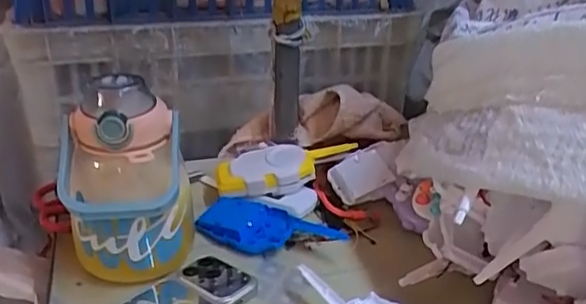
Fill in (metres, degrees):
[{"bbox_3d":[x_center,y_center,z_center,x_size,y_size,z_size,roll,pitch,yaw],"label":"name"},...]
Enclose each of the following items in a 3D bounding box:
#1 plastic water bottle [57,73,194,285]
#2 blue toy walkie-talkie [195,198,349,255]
[{"bbox_3d":[-0.149,0.030,0.525,0.106,0.180,0.106,-7,25,-14],"label":"plastic water bottle"},{"bbox_3d":[-0.027,0.077,0.605,0.146,0.024,0.067,10,26,22],"label":"blue toy walkie-talkie"}]

